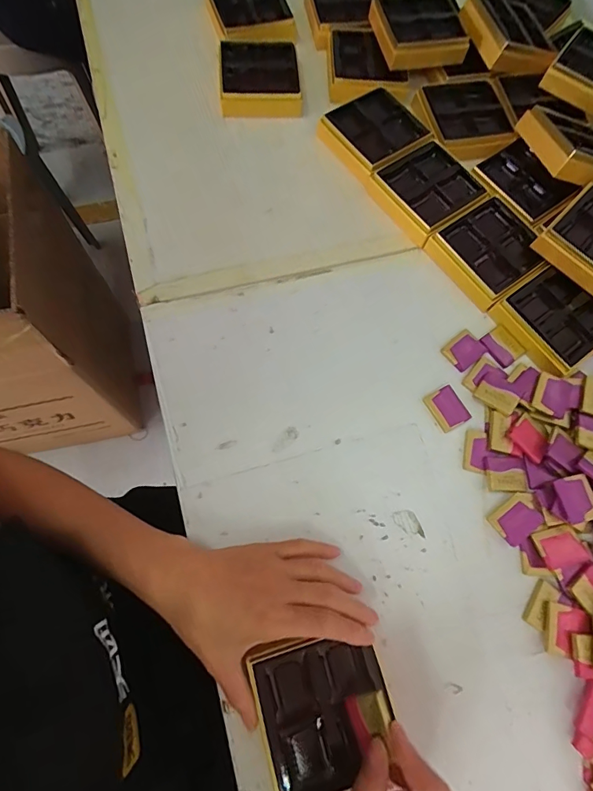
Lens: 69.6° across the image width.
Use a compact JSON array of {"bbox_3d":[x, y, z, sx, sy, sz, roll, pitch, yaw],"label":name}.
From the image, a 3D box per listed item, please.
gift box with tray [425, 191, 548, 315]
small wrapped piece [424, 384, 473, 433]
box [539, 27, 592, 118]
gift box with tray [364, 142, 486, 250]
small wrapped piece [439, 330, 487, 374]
[{"bbox_3d":[0.207,-0.155,0.459,0.096,0.020,0.099,-34,77,-14],"label":"gift box with tray"},{"bbox_3d":[0.146,0.012,0.412,0.033,0.004,0.039,-26,75,-13],"label":"small wrapped piece"},{"bbox_3d":[0.363,-0.391,0.526,0.097,0.034,0.090,36,72,8],"label":"box"},{"bbox_3d":[0.148,-0.231,0.476,0.103,0.019,0.095,-35,77,-15],"label":"gift box with tray"},{"bbox_3d":[0.171,-0.047,0.432,0.040,0.004,0.031,-37,78,-15],"label":"small wrapped piece"}]

